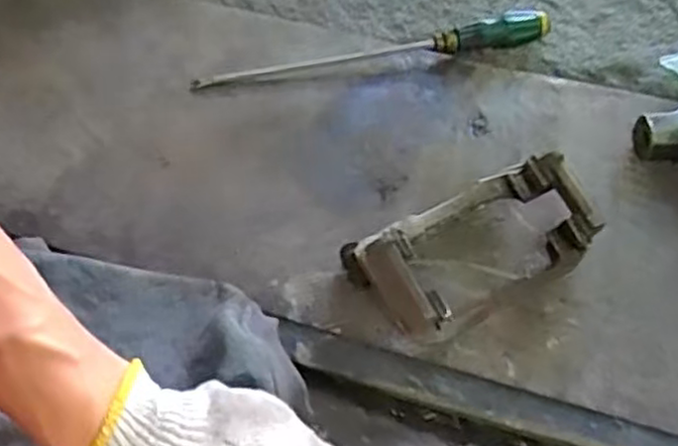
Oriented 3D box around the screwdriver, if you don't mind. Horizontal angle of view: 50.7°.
[{"bbox_3d":[0.037,-0.186,0.757,0.375,0.041,0.029,-8,55,-3],"label":"screwdriver"}]

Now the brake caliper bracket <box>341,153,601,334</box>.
[{"bbox_3d":[0.102,0.012,0.574,0.184,0.076,0.109,-24,55,-16],"label":"brake caliper bracket"}]

